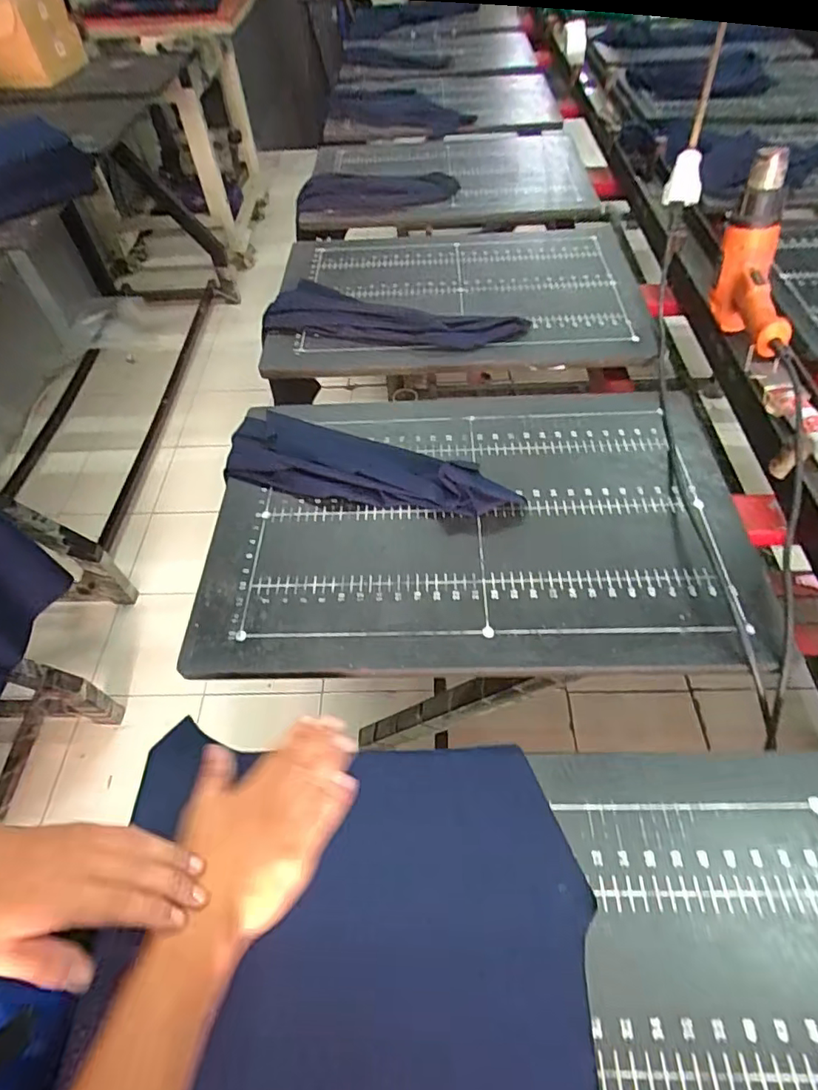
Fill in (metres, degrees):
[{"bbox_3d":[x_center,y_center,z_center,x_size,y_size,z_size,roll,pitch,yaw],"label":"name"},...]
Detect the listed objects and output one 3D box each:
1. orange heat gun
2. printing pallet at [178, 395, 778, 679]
[{"bbox_3d":[0.435,-0.337,0.698,0.067,0.215,0.178,6,54,8],"label":"orange heat gun"},{"bbox_3d":[0.075,-0.036,0.640,0.596,0.029,0.386,-1,54,1],"label":"printing pallet"}]

